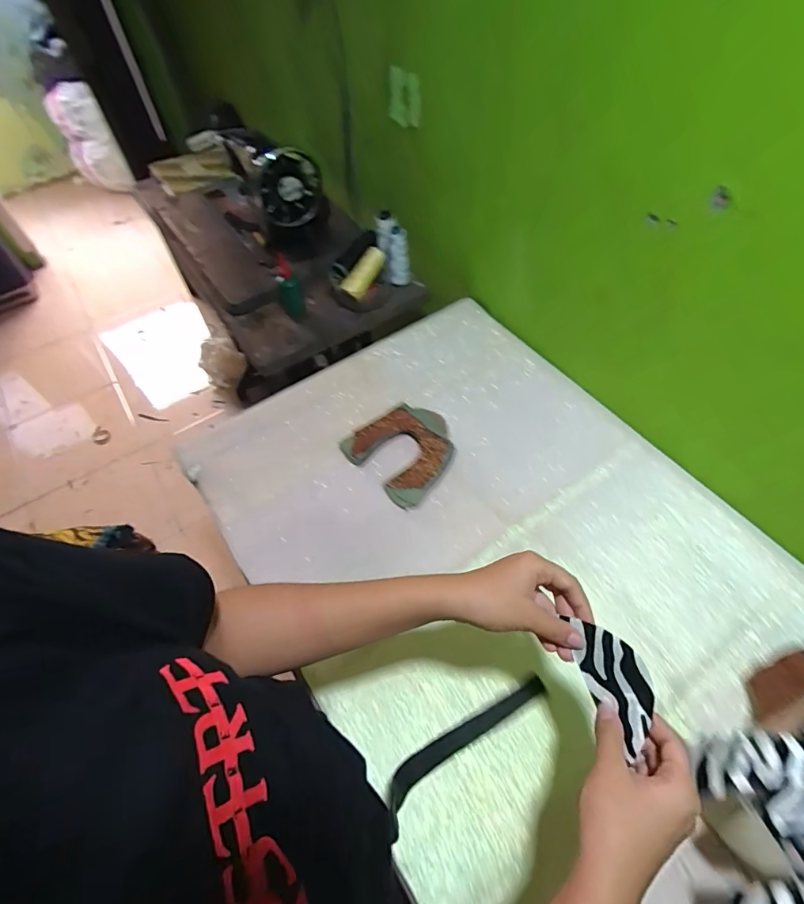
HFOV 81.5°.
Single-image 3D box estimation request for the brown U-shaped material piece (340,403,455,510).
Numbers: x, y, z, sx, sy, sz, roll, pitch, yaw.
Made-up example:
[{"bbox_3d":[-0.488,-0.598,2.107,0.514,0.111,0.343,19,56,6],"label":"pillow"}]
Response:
[{"bbox_3d":[0.005,-0.010,0.730,0.152,0.019,0.157,-39,63,-23],"label":"brown U-shaped material piece"}]

